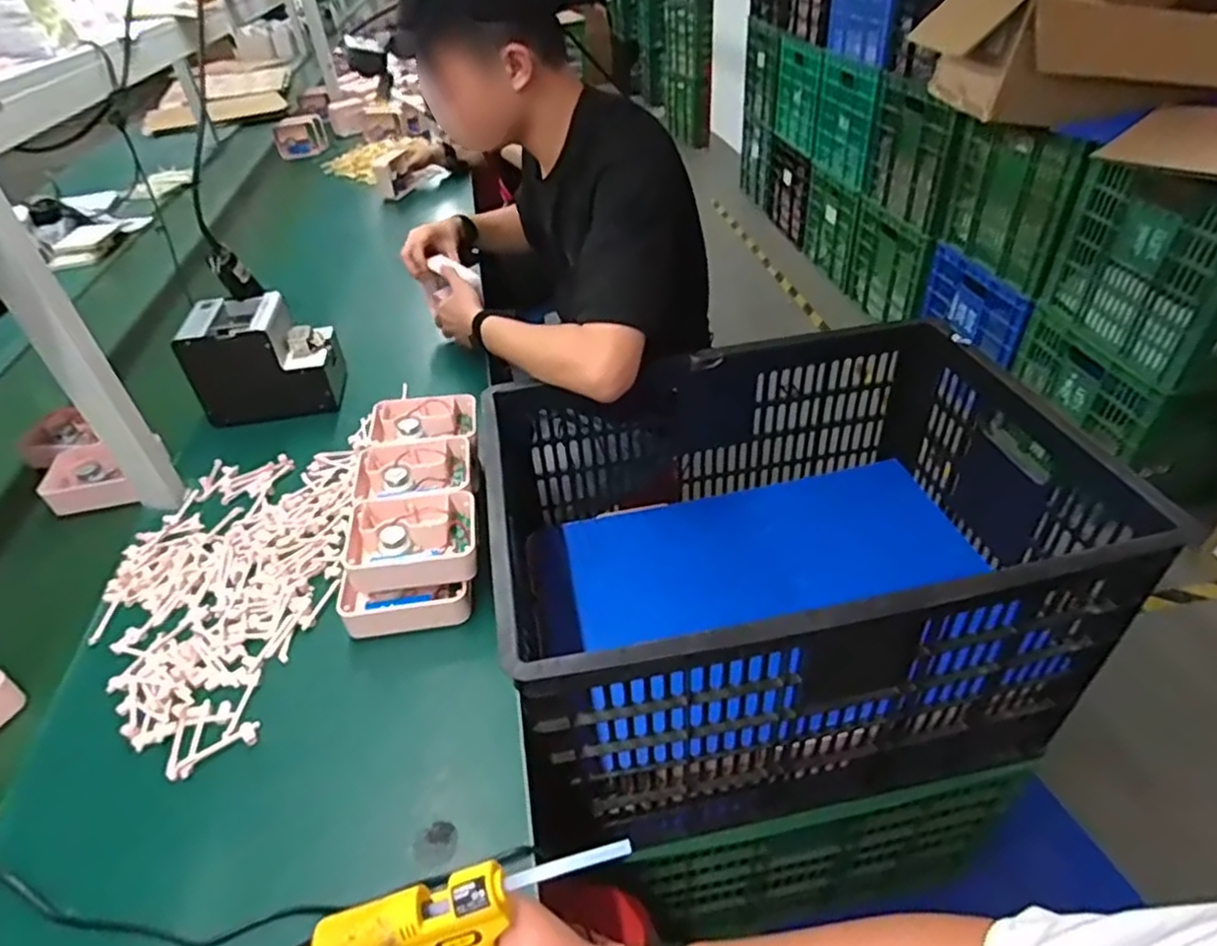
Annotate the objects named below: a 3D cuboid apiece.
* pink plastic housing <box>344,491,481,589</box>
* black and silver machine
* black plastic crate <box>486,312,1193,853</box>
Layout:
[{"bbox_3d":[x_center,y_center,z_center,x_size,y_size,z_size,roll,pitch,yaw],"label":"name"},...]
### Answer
[{"bbox_3d":[-0.203,0.071,0.708,0.135,0.042,0.097,-11,41,-7],"label":"pink plastic housing"},{"bbox_3d":[-0.504,-0.168,1.004,0.192,0.147,0.127,-11,41,-7],"label":"black and silver machine"},{"bbox_3d":[0.200,0.117,0.892,0.653,0.412,0.470,-10,41,-7],"label":"black plastic crate"}]

